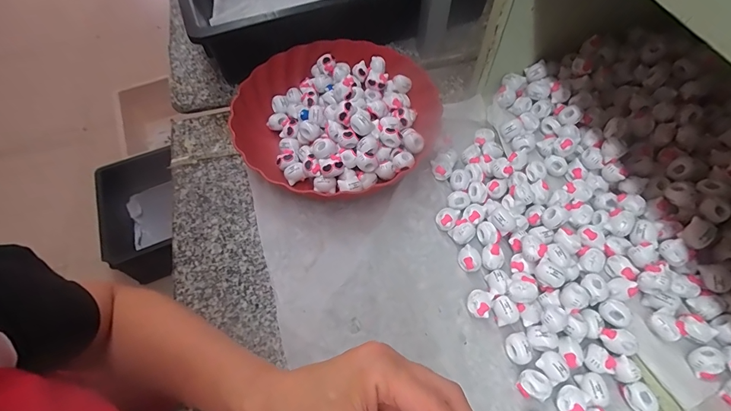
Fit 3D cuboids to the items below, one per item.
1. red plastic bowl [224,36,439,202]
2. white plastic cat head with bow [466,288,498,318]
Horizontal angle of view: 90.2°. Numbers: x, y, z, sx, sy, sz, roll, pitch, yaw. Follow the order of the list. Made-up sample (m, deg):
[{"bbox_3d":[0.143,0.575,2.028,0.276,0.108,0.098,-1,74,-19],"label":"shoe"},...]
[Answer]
[{"bbox_3d":[-0.034,-0.115,0.454,0.241,0.052,0.229,4,60,2],"label":"red plastic bowl"},{"bbox_3d":[0.110,0.093,0.352,0.022,0.019,0.030,26,63,14],"label":"white plastic cat head with bow"}]

